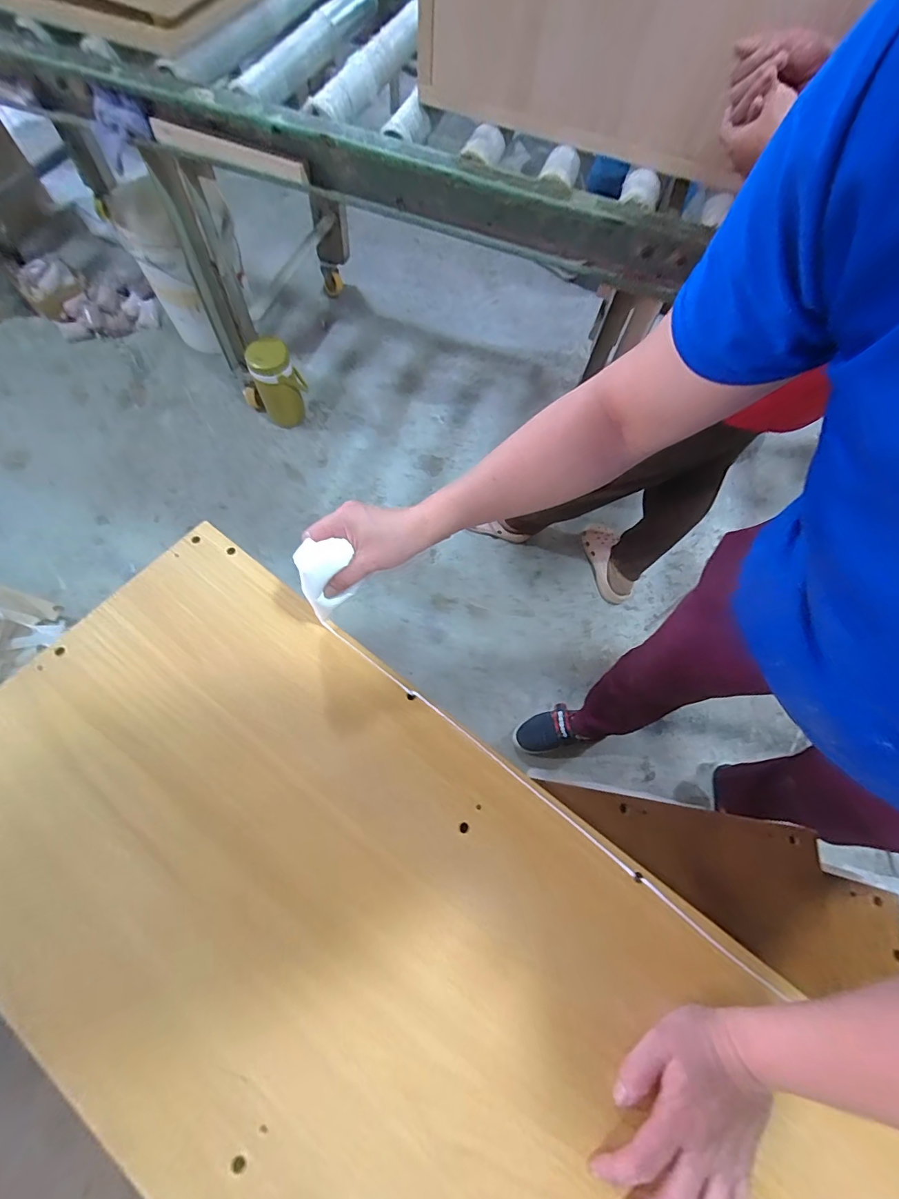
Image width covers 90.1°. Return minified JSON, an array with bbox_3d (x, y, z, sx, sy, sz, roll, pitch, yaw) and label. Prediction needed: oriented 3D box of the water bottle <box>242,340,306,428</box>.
[{"bbox_3d":[-0.517,-0.651,1.376,0.139,0.258,0.110,-23,71,-13],"label":"water bottle"}]

